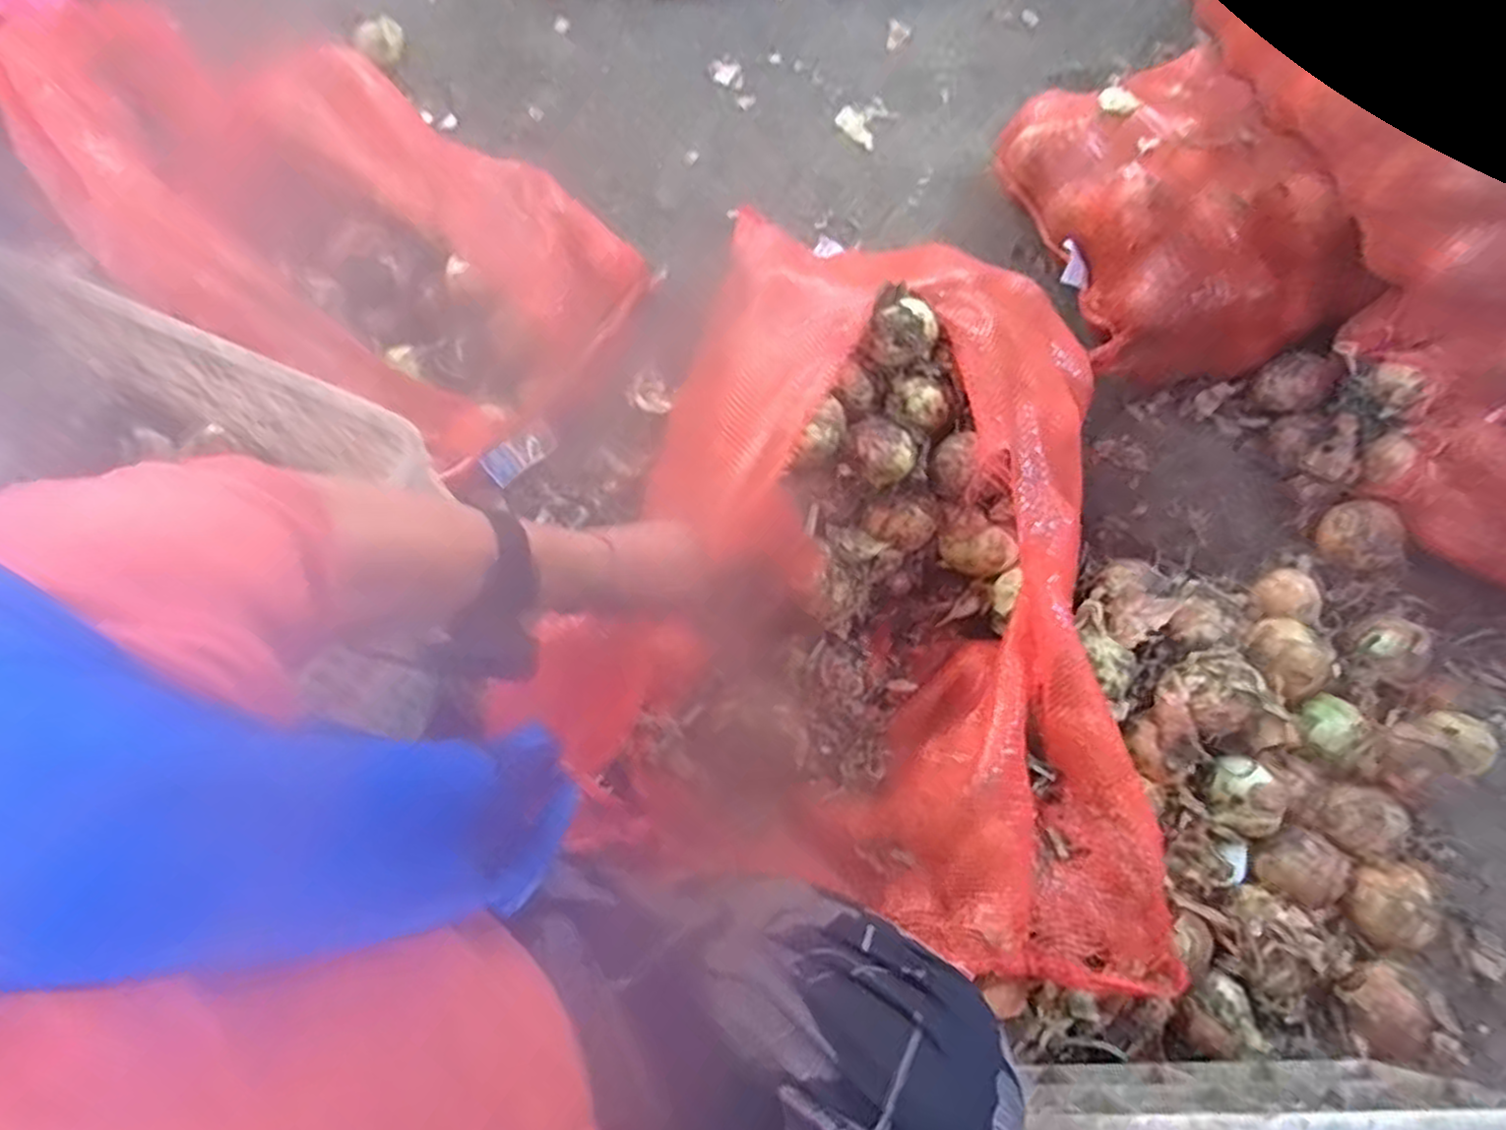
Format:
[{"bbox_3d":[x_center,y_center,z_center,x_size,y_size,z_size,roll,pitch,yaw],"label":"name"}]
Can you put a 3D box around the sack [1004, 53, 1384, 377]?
[{"bbox_3d":[0.509,-0.417,0.929,0.243,0.235,0.429,-17,70,-8],"label":"sack"}]

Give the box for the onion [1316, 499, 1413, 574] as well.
[{"bbox_3d":[0.683,-0.032,0.845,0.085,0.061,0.059,39,72,12],"label":"onion"}]

